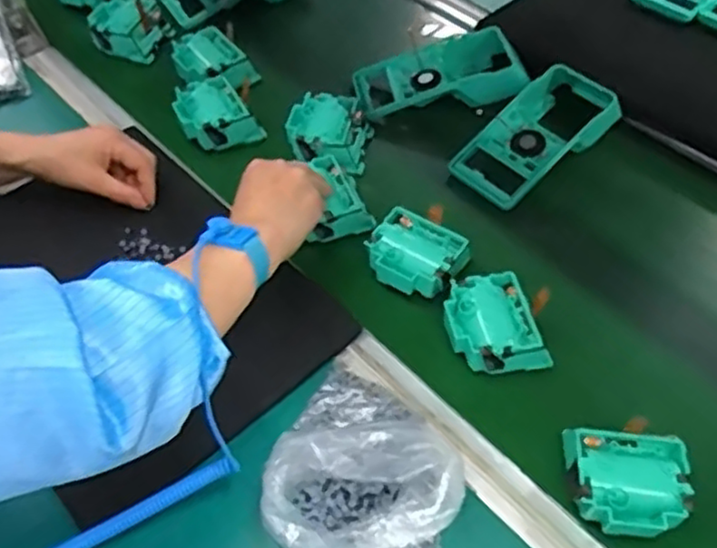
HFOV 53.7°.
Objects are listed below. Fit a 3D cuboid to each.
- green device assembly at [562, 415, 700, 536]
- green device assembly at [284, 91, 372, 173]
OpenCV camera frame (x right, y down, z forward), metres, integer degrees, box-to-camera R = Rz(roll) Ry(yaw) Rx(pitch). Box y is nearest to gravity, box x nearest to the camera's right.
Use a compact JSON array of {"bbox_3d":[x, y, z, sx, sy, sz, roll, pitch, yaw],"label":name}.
[{"bbox_3d":[0.182,0.142,0.489,0.080,0.033,0.073,5,63,5],"label":"green device assembly"},{"bbox_3d":[-0.031,-0.144,0.726,0.079,0.050,0.081,-1,62,2],"label":"green device assembly"}]

